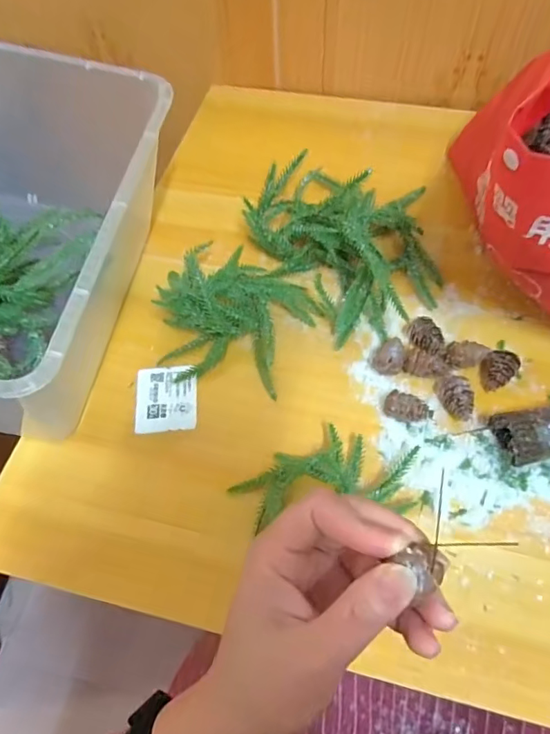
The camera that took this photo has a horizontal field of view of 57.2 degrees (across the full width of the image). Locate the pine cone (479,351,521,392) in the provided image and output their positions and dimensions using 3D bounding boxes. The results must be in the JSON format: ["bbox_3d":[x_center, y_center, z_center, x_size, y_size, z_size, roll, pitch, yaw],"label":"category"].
[{"bbox_3d":[0.176,0.003,0.401,0.025,0.020,0.035,37,68,22],"label":"pine cone"}]

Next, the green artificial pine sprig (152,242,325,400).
[{"bbox_3d":[-0.040,-0.046,0.423,0.135,0.043,0.114,14,61,11],"label":"green artificial pine sprig"}]

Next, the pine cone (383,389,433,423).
[{"bbox_3d":[0.101,0.034,0.384,0.036,0.018,0.021,14,61,10],"label":"pine cone"}]

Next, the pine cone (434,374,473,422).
[{"bbox_3d":[0.139,0.021,0.388,0.019,0.017,0.040,-8,59,-2],"label":"pine cone"}]

